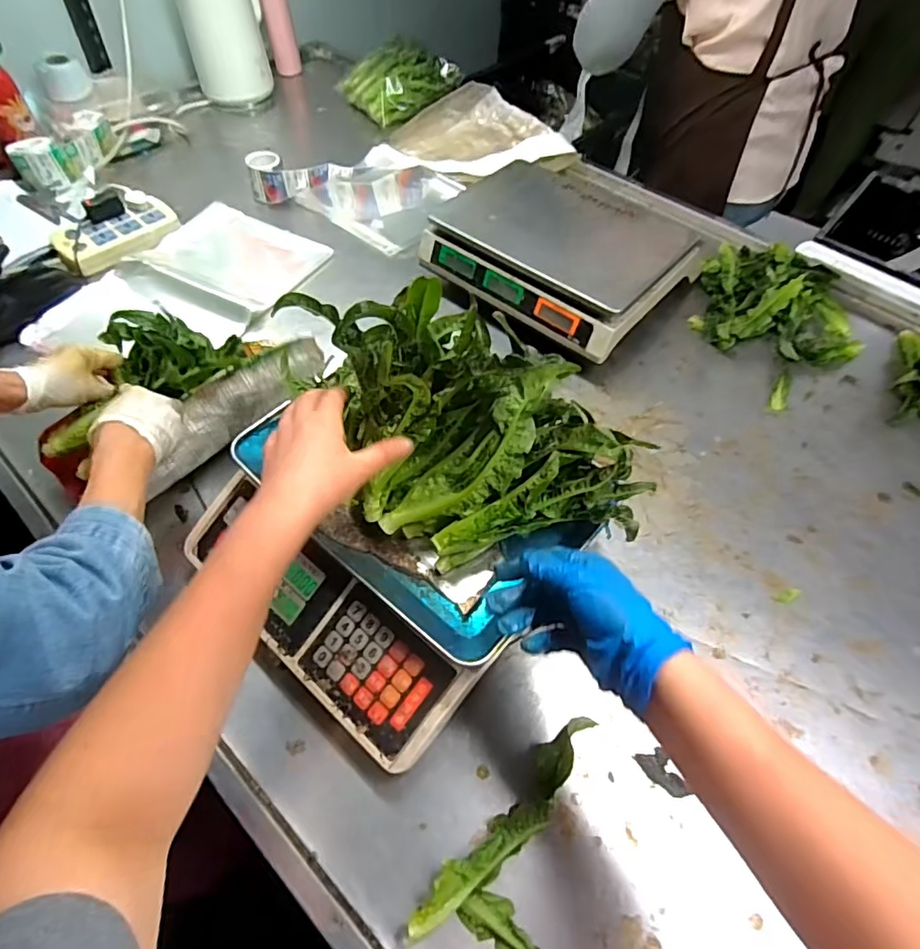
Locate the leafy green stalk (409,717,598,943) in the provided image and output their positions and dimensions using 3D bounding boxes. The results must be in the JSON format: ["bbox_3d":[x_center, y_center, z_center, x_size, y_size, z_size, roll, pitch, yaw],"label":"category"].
[{"bbox_3d":[0.046,0.289,0.448,0.039,0.035,0.210,39,64,22],"label":"leafy green stalk"}]

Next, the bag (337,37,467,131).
[{"bbox_3d":[-0.128,-0.852,1.153,0.214,0.097,0.171,-28,61,-19],"label":"bag"}]

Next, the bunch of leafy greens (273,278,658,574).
[{"bbox_3d":[0.001,-0.038,0.449,0.167,0.156,0.263,-38,65,-23],"label":"bunch of leafy greens"}]

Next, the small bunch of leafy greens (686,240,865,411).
[{"bbox_3d":[0.475,-0.256,0.809,0.244,0.057,0.261,-26,61,-17],"label":"small bunch of leafy greens"}]

